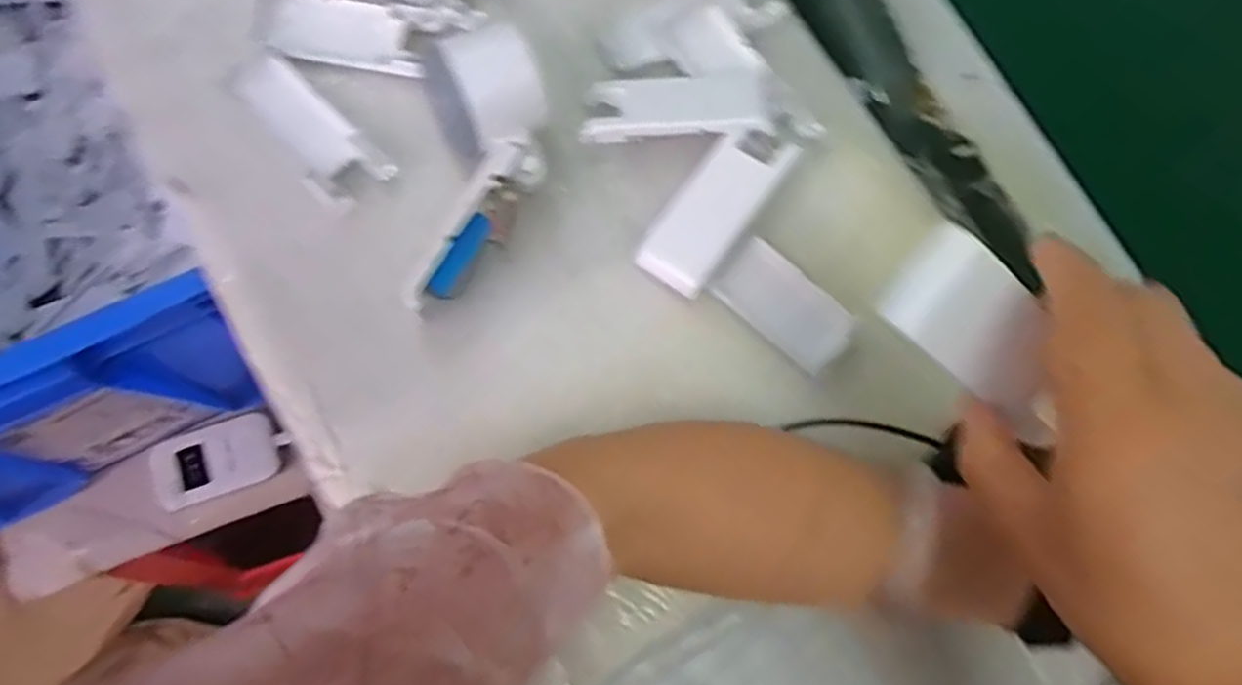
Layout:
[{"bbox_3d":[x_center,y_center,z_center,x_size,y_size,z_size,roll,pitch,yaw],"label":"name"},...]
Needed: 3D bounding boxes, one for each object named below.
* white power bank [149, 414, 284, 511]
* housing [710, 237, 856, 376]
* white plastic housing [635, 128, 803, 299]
[{"bbox_3d":[-0.337,0.099,0.630,0.106,0.014,0.058,-21,78,-8],"label":"white power bank"},{"bbox_3d":[0.086,-0.019,0.394,0.070,0.007,0.038,41,78,7],"label":"housing"},{"bbox_3d":[0.051,-0.072,0.397,0.039,0.010,0.100,36,77,6],"label":"white plastic housing"}]

